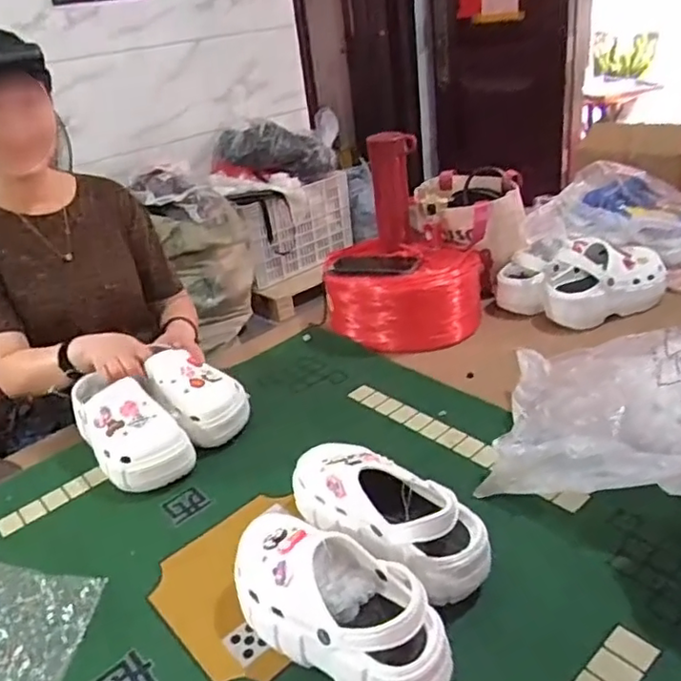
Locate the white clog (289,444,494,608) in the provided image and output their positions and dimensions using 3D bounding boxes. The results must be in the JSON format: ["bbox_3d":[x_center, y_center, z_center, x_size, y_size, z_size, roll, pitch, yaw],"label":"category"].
[{"bbox_3d":[0.049,0.187,0.696,0.102,0.102,0.243,-26,33,-31],"label":"white clog"}]

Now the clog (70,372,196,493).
[{"bbox_3d":[-0.310,0.124,0.910,0.106,0.104,0.201,-28,34,-34],"label":"clog"}]

